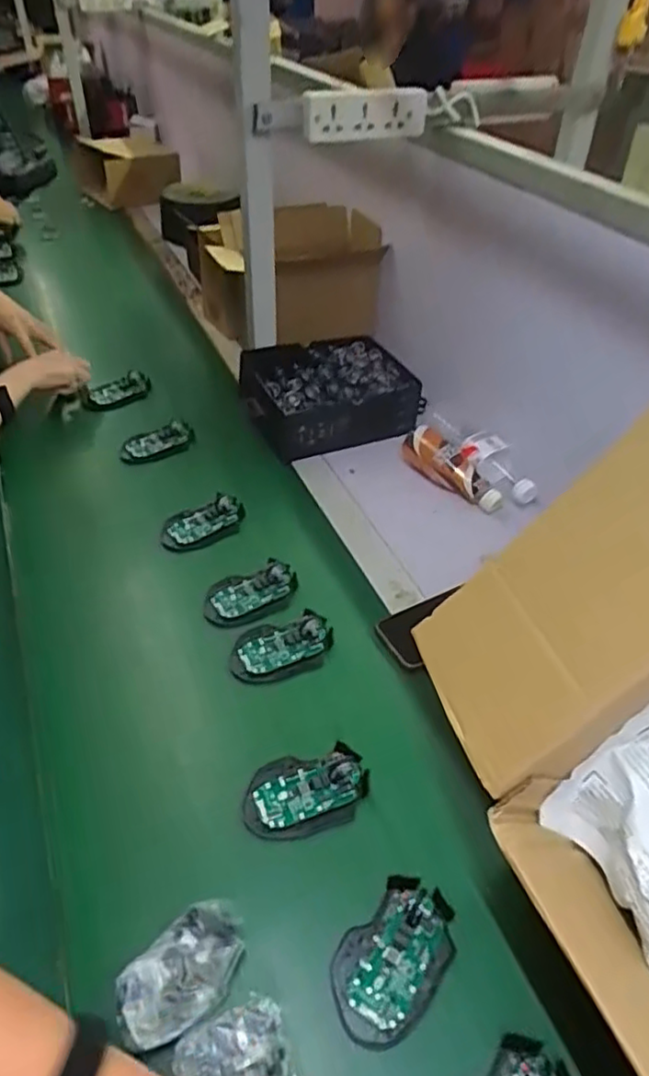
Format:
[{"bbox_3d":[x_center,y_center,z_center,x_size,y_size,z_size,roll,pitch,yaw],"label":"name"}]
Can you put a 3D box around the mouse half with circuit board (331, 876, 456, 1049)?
[{"bbox_3d":[0.054,0.321,0.503,0.072,0.022,0.112,32,48,31],"label":"mouse half with circuit board"}]

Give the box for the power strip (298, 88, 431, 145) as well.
[{"bbox_3d":[0.054,-0.540,0.838,0.174,0.058,0.041,-15,42,-19],"label":"power strip"}]

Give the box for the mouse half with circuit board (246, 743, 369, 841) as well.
[{"bbox_3d":[-0.017,0.231,0.597,0.115,0.019,0.074,-12,58,-11],"label":"mouse half with circuit board"}]

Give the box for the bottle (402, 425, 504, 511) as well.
[{"bbox_3d":[0.184,-0.097,0.945,0.162,0.055,0.046,40,50,13],"label":"bottle"}]

